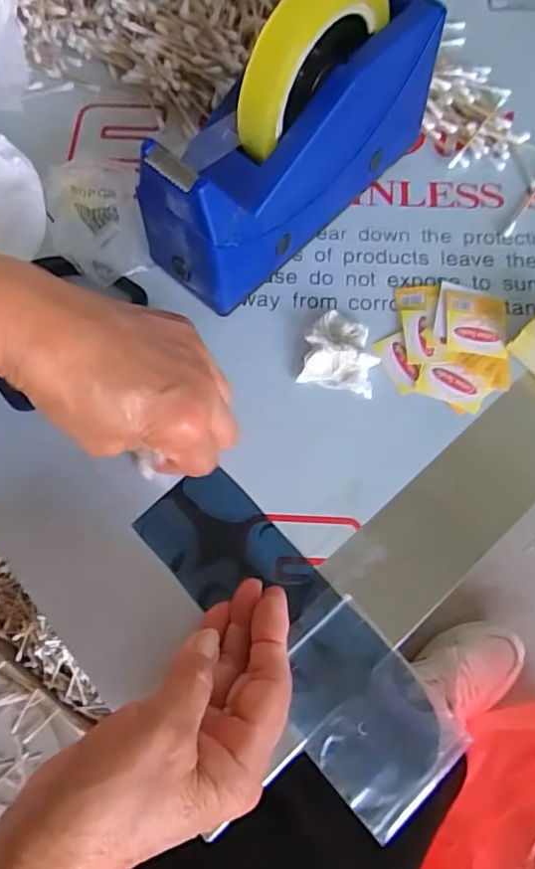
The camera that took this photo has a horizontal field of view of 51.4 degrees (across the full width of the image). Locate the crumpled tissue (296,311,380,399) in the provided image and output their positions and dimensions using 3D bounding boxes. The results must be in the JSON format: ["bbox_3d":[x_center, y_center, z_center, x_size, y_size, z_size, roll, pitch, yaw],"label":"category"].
[{"bbox_3d":[0.046,-0.052,0.346,0.045,0.015,0.049,13,71,6],"label":"crumpled tissue"}]

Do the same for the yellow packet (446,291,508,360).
[{"bbox_3d":[0.134,-0.071,0.354,0.038,0.004,0.046,7,70,4],"label":"yellow packet"}]

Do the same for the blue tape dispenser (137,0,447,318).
[{"bbox_3d":[0.017,-0.183,0.328,0.066,0.130,0.204,41,76,14],"label":"blue tape dispenser"}]

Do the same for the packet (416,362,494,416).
[{"bbox_3d":[0.114,-0.031,0.340,0.040,0.004,0.026,23,72,9],"label":"packet"}]

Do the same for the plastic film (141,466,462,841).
[{"bbox_3d":[0.010,0.106,0.297,0.073,0.010,0.199,-39,73,-12],"label":"plastic film"}]

